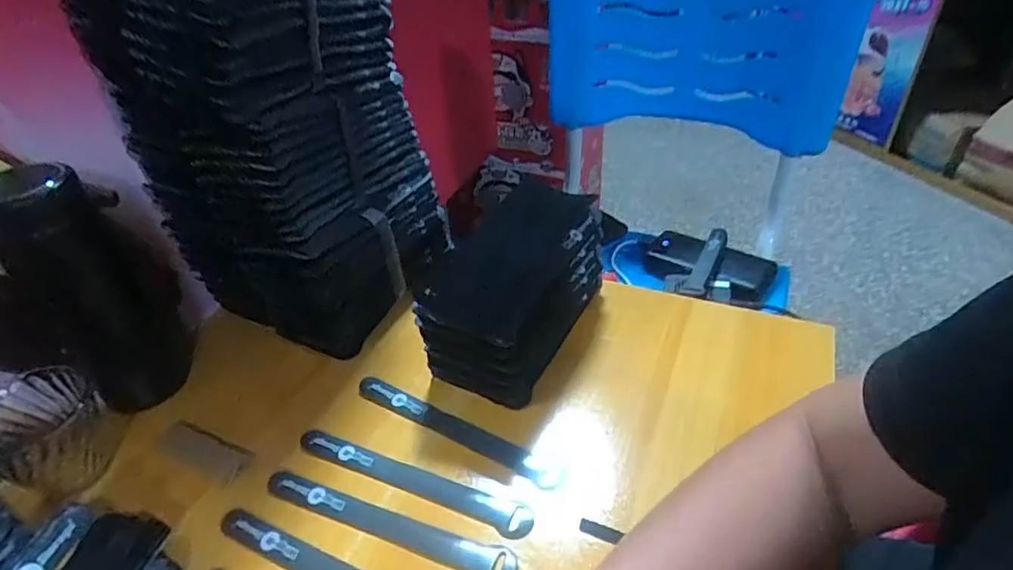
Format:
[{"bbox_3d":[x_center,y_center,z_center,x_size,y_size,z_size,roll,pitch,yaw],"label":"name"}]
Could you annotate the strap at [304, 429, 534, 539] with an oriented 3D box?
[{"bbox_3d":[-0.072,0.144,0.420,0.194,0.006,0.026,14,37,22],"label":"strap"}]

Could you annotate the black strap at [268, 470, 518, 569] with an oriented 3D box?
[{"bbox_3d":[-0.085,0.166,0.394,0.194,0.004,0.024,12,41,22],"label":"black strap"}]

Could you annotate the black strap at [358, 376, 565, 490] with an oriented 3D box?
[{"bbox_3d":[-0.044,0.113,0.451,0.194,0.009,0.021,21,44,27],"label":"black strap"}]

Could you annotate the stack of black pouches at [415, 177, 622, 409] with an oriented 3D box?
[{"bbox_3d":[0.017,-0.001,0.503,0.100,0.118,0.215,14,41,21],"label":"stack of black pouches"}]

